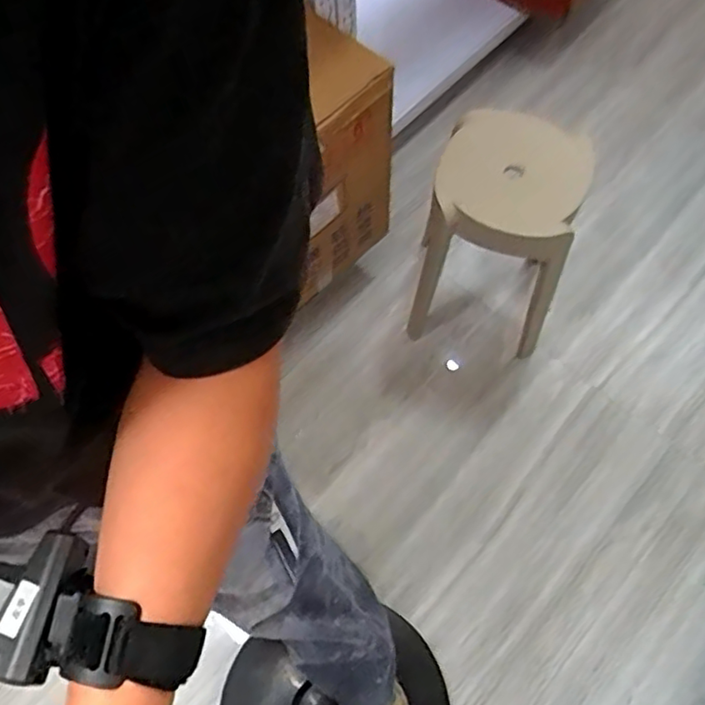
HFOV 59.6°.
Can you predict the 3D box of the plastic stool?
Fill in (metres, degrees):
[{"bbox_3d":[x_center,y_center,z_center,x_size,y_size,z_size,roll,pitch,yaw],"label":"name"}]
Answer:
[{"bbox_3d":[0.268,-0.214,1.170,0.264,0.349,0.274,12,67,7],"label":"plastic stool"}]

